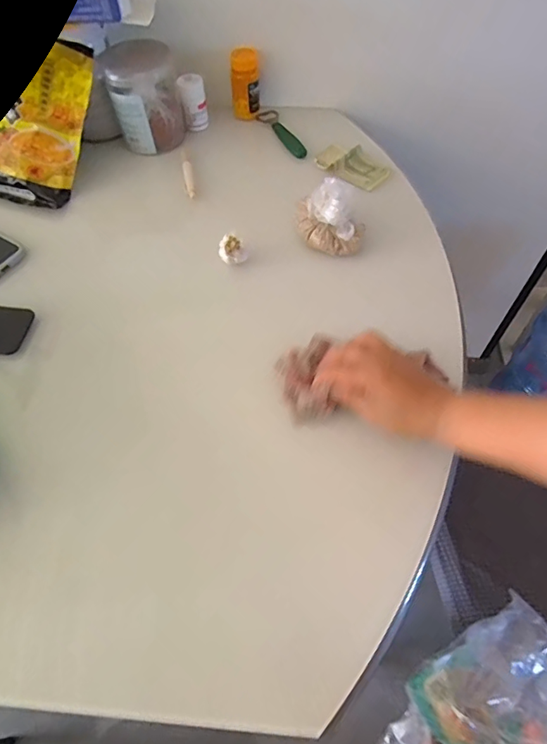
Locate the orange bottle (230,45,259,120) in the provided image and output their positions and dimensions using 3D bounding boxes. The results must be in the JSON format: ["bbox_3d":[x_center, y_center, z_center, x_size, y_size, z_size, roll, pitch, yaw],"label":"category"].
[{"bbox_3d":[-0.046,-0.465,0.753,0.043,0.092,0.035,-2,56,0],"label":"orange bottle"}]

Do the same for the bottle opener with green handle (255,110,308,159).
[{"bbox_3d":[0.016,-0.388,0.754,0.030,0.011,0.143,-24,59,-14],"label":"bottle opener with green handle"}]

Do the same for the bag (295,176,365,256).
[{"bbox_3d":[0.071,-0.202,0.597,0.095,0.073,0.079,6,57,5],"label":"bag"}]

